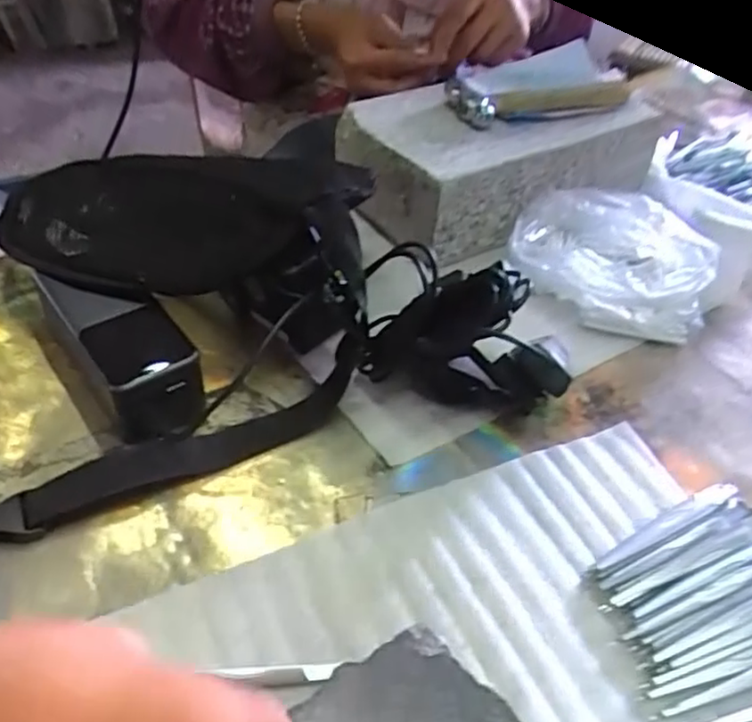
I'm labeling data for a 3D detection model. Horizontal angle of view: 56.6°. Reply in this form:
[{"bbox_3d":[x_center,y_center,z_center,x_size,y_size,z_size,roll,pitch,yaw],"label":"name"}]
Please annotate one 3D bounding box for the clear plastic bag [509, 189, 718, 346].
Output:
[{"bbox_3d":[0.168,-0.077,0.520,0.139,0.049,0.128,6,43,3],"label":"clear plastic bag"}]

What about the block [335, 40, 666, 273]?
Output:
[{"bbox_3d":[0.101,-0.178,0.586,0.247,0.072,0.139,-23,49,-25],"label":"block"}]

